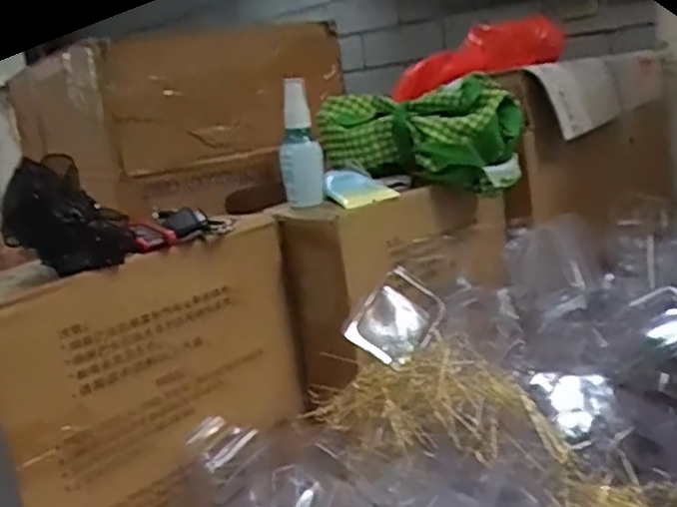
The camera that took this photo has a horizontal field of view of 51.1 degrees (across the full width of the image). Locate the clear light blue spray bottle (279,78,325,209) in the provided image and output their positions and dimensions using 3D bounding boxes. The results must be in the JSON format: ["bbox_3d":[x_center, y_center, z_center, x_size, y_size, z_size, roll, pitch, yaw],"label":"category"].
[{"bbox_3d":[-0.038,-0.102,0.667,0.040,0.113,0.031,-8,13,-2],"label":"clear light blue spray bottle"}]

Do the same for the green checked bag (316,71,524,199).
[{"bbox_3d":[0.084,-0.119,0.745,0.212,0.102,0.080,2,16,37],"label":"green checked bag"}]

